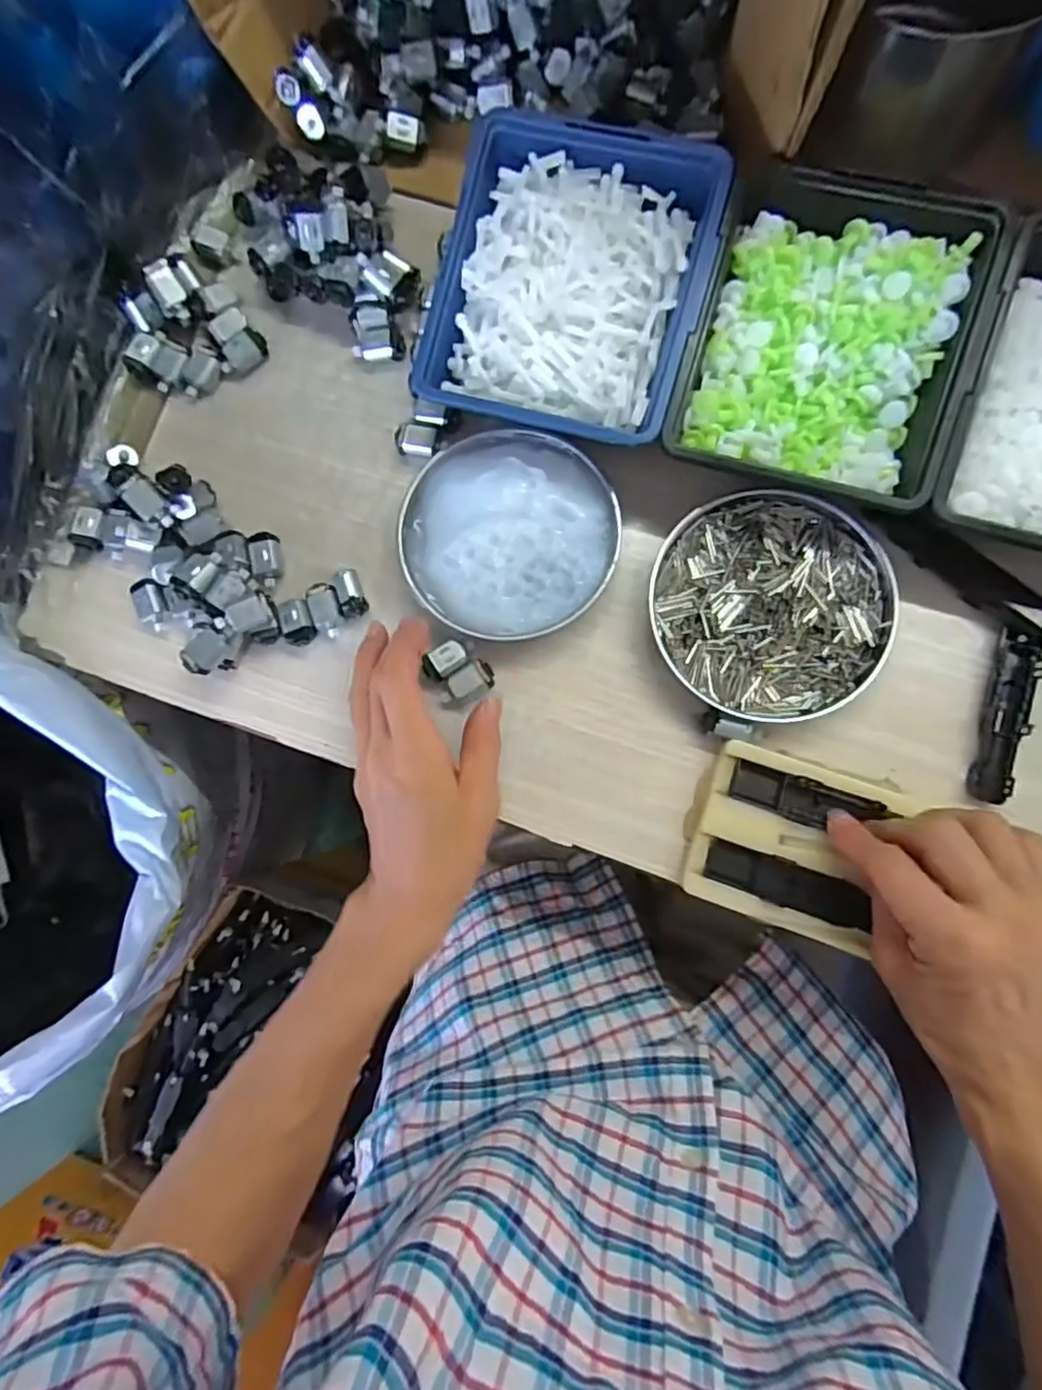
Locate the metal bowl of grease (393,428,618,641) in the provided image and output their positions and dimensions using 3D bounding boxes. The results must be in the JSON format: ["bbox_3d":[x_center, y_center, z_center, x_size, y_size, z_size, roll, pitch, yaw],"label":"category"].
[{"bbox_3d":[-0.007,-0.097,0.391,0.127,0.028,0.127,-1,82,4],"label":"metal bowl of grease"}]

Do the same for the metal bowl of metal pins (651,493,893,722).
[{"bbox_3d":[0.145,-0.052,0.373,0.129,0.024,0.131,-1,82,4],"label":"metal bowl of metal pins"}]

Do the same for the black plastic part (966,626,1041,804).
[{"bbox_3d":[0.277,0.011,0.360,0.024,0.013,0.101,14,84,6],"label":"black plastic part"}]

